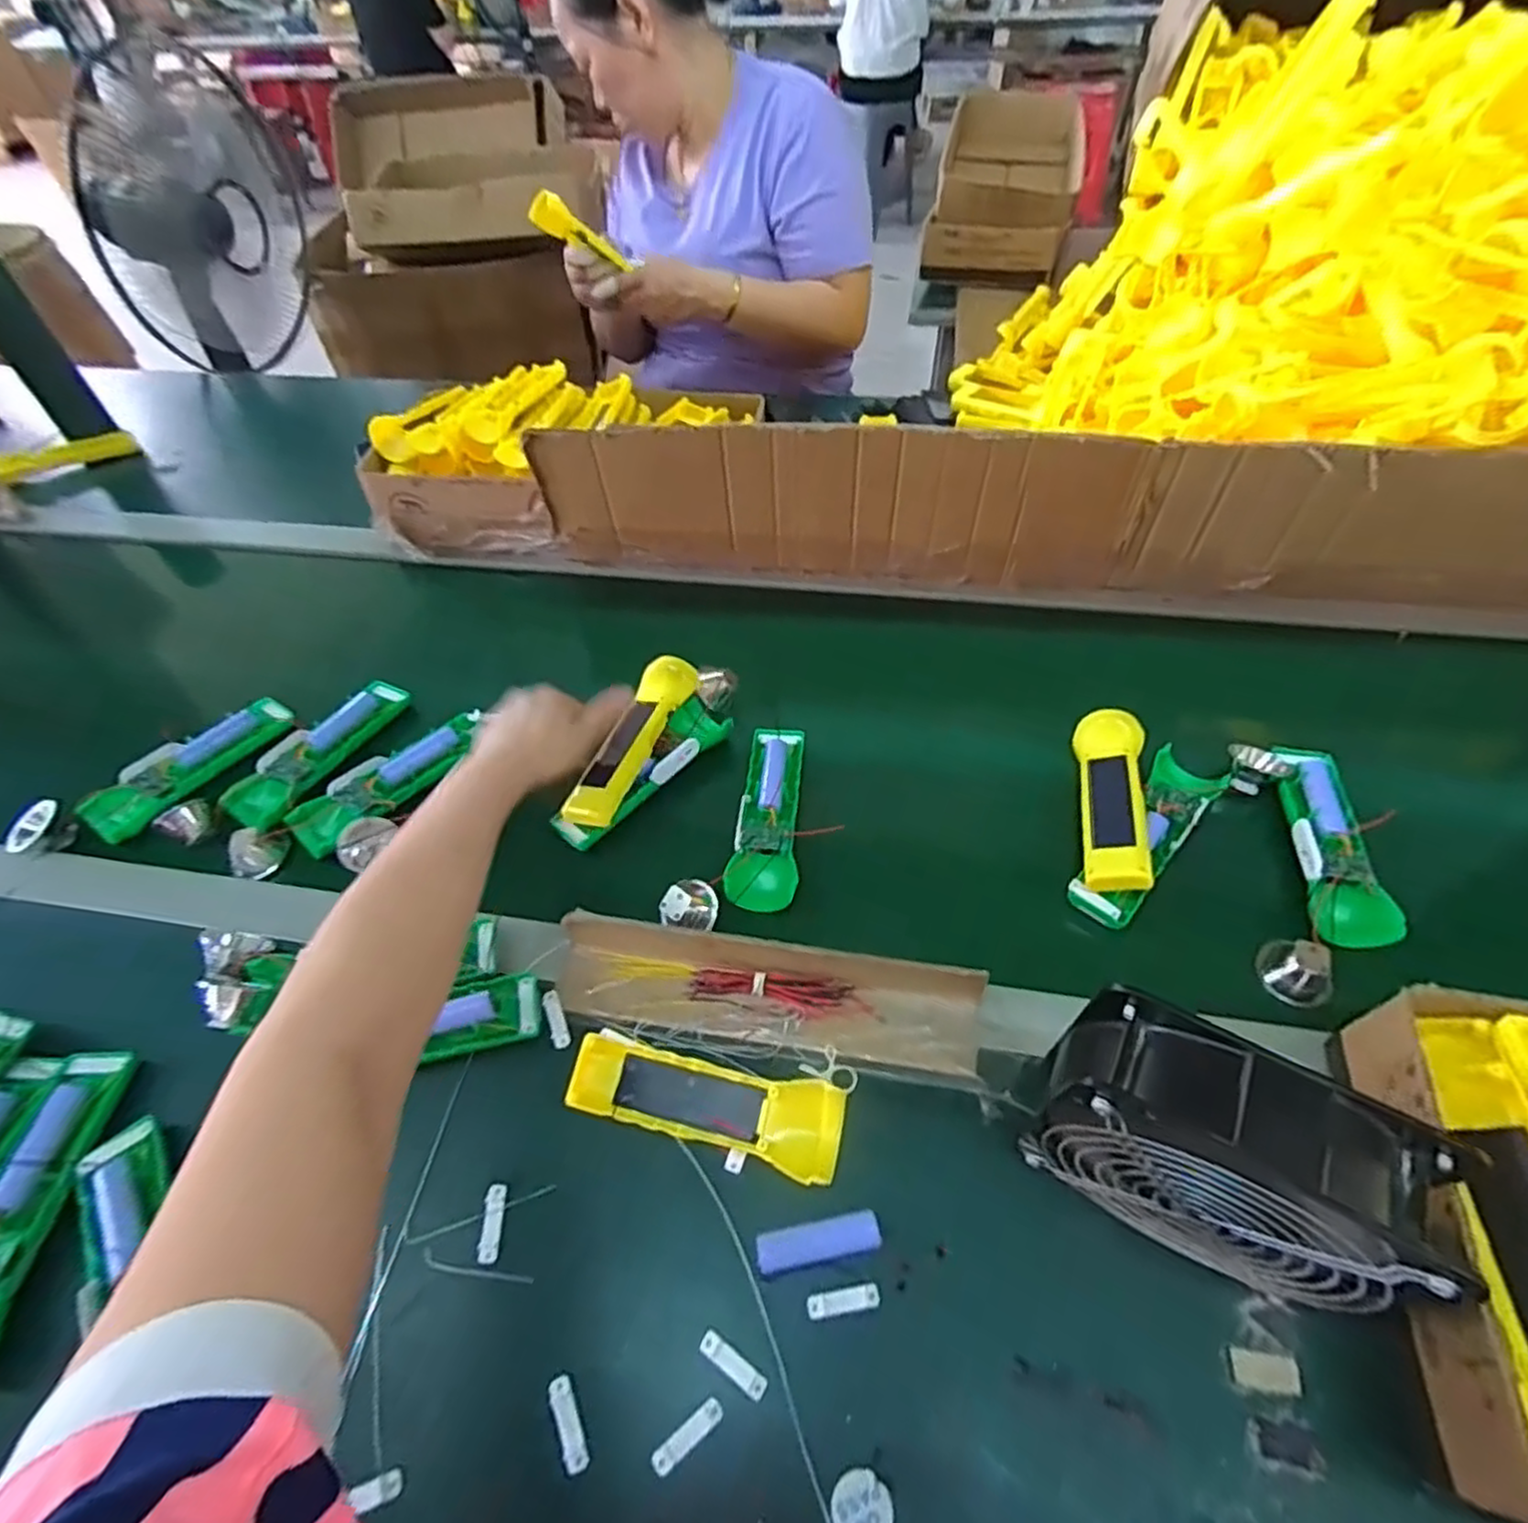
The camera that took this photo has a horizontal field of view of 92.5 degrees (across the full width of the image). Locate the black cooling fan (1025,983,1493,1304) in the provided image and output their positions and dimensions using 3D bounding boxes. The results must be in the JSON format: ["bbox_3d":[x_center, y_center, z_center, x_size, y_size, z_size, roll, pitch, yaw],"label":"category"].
[{"bbox_3d":[0.213,0.192,0.354,0.145,0.150,0.062,24,56,21],"label":"black cooling fan"}]

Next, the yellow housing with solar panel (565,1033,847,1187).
[{"bbox_3d":[-0.035,0.206,0.441,0.161,0.022,0.048,10,52,11],"label":"yellow housing with solar panel"}]

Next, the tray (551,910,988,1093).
[{"bbox_3d":[-0.002,0.148,0.472,0.274,0.051,0.059,7,52,9],"label":"tray"}]

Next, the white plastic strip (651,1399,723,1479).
[{"bbox_3d":[-0.037,0.333,0.361,0.039,0.004,0.011,-31,56,-21],"label":"white plastic strip"}]

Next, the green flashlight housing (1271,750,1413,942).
[{"bbox_3d":[0.406,0.051,0.525,0.050,0.019,0.168,9,52,10],"label":"green flashlight housing"}]

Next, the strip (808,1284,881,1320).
[{"bbox_3d":[0.042,0.287,0.389,0.039,0.005,0.010,-8,51,-4],"label":"strip"}]

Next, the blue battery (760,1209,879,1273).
[{"bbox_3d":[0.030,0.262,0.399,0.066,0.020,0.017,-10,51,-5],"label":"blue battery"}]

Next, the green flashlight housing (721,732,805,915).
[{"bbox_3d":[0.005,0.039,0.563,0.047,0.020,0.160,4,51,6],"label":"green flashlight housing"}]

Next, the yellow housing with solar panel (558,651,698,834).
[{"bbox_3d":[-0.107,-0.018,0.599,0.041,0.019,0.166,17,60,16],"label":"yellow housing with solar panel"}]

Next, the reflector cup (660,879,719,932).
[{"bbox_3d":[-0.050,0.103,0.515,0.034,0.032,0.037,-2,51,2],"label":"reflector cup"}]

